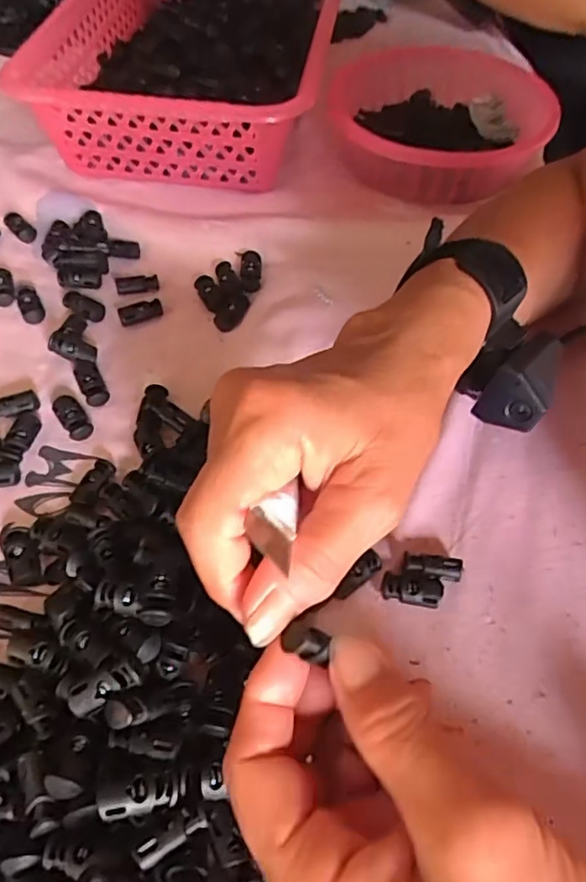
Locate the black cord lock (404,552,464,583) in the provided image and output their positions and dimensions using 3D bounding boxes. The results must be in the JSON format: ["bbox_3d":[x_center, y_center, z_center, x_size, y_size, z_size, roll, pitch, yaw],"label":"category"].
[{"bbox_3d":[0.065,0.060,0.279,0.027,0.009,0.011,7,55,2],"label":"black cord lock"}]

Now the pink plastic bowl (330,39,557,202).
[{"bbox_3d":[0.114,-0.258,0.481,0.160,0.052,0.171,0,55,-3],"label":"pink plastic bowl"}]

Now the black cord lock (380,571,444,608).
[{"bbox_3d":[0.055,0.069,0.274,0.028,0.007,0.013,10,55,4],"label":"black cord lock"}]

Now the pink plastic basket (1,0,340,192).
[{"bbox_3d":[-0.079,-0.328,0.506,0.206,0.083,0.307,7,55,2],"label":"pink plastic basket"}]

